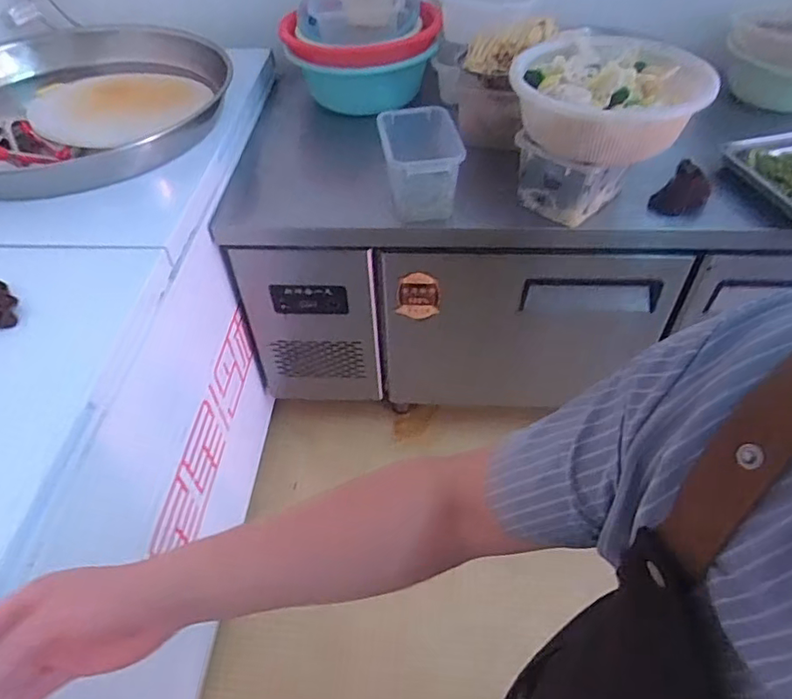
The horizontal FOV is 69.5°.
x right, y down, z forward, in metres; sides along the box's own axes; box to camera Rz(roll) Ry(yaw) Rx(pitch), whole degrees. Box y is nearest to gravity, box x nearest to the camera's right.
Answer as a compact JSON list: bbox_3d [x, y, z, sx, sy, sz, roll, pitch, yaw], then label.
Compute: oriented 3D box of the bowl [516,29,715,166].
[{"bbox_3d":[0.342,-0.400,0.921,0.307,0.138,0.275,28,53,24],"label":"bowl"}]

